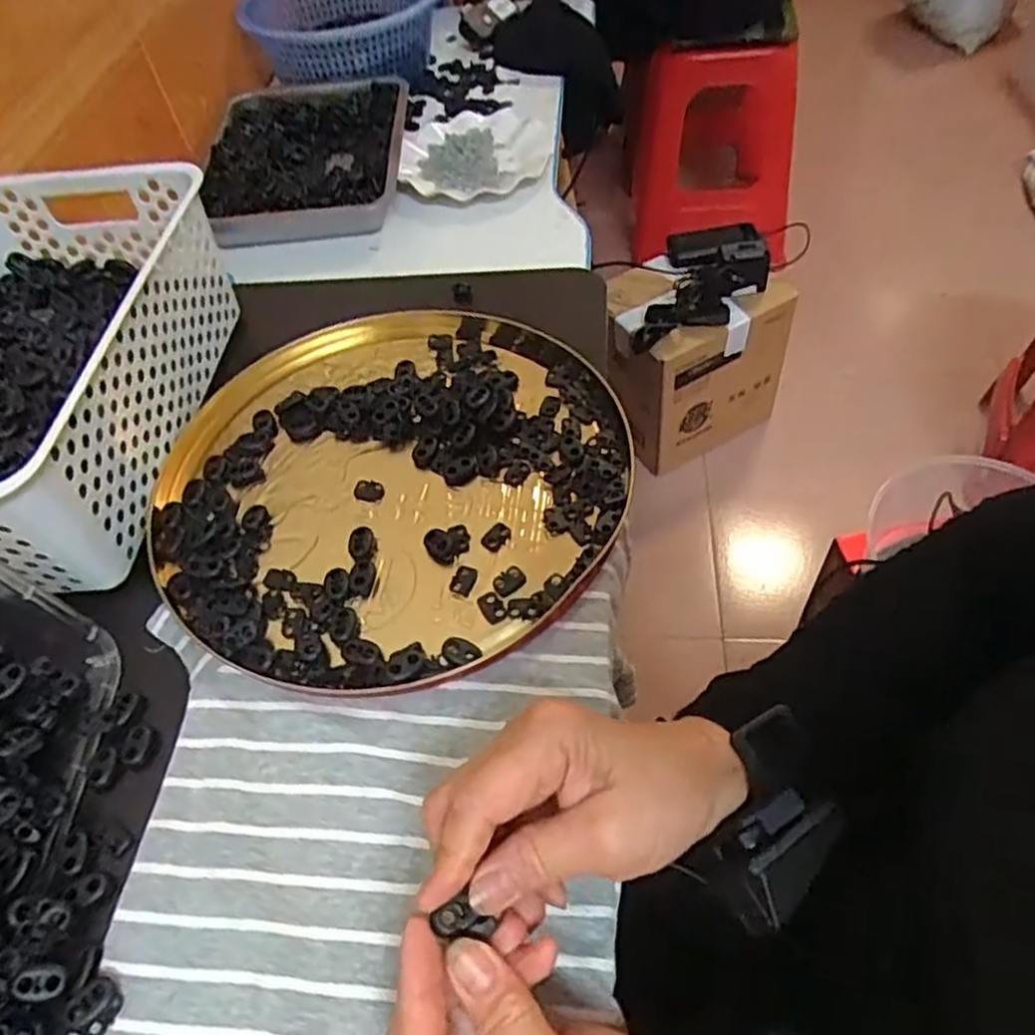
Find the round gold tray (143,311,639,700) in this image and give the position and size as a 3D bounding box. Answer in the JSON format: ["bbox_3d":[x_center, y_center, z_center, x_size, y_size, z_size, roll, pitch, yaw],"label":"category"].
[{"bbox_3d":[-0.078,-0.029,0.466,0.277,0.020,0.289,-2,53,2],"label":"round gold tray"}]

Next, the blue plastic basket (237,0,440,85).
[{"bbox_3d":[-0.236,-0.711,1.048,0.250,0.078,0.281,0,53,3],"label":"blue plastic basket"}]

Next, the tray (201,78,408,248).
[{"bbox_3d":[-0.256,-0.442,0.902,0.223,0.049,0.322,-4,53,3],"label":"tray"}]

